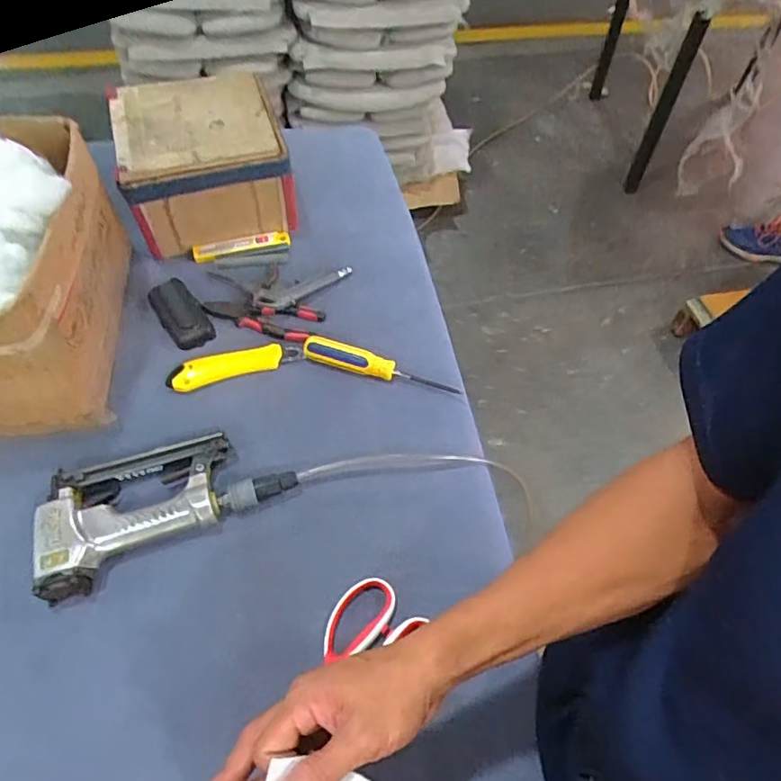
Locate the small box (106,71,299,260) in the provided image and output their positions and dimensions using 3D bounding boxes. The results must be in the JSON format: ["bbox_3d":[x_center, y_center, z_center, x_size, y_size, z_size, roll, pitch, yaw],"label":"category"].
[{"bbox_3d":[-0.265,-0.327,0.823,0.209,0.131,0.226,-16,58,-10],"label":"small box"}]

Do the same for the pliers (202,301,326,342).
[{"bbox_3d":[-0.165,-0.095,0.745,0.150,0.013,0.048,9,57,6],"label":"pliers"}]

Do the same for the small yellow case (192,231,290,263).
[{"bbox_3d":[-0.211,-0.206,0.813,0.134,0.008,0.024,-11,58,-8],"label":"small yellow case"}]

